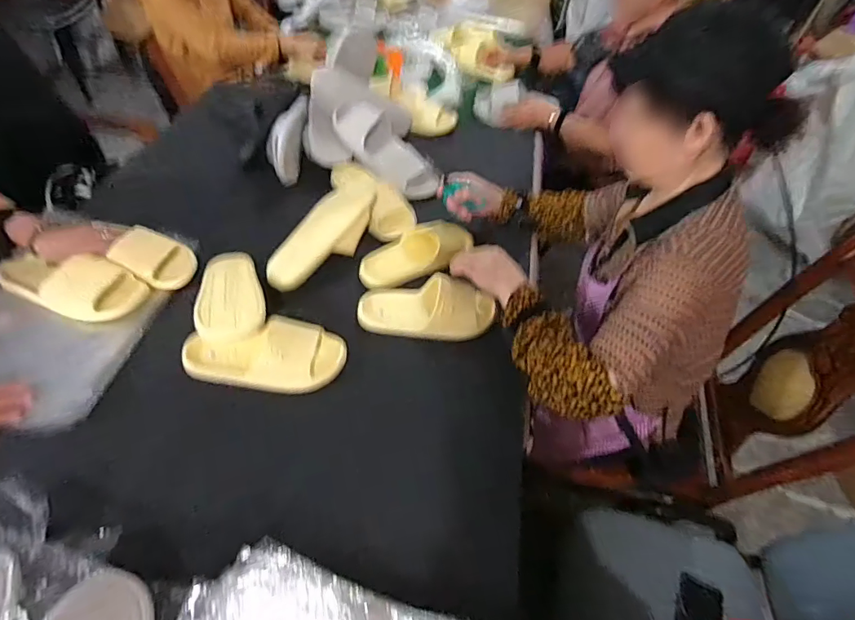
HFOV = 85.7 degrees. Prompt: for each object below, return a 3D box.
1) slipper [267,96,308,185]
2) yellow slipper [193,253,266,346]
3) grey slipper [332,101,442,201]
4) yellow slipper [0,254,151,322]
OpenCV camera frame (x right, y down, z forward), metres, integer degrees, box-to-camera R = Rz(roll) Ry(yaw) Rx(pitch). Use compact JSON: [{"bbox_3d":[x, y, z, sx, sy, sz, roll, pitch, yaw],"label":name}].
[{"bbox_3d":[-0.324,-0.400,1.053,0.084,0.070,0.257,4,65,-3],"label":"slipper"},{"bbox_3d":[-0.336,-0.032,0.777,0.108,0.061,0.232,-13,52,-17],"label":"yellow slipper"},{"bbox_3d":[-0.095,-0.382,1.090,0.313,0.076,0.113,45,57,6],"label":"grey slipper"},{"bbox_3d":[-0.614,-0.044,0.782,0.246,0.057,0.118,12,51,3],"label":"yellow slipper"}]

